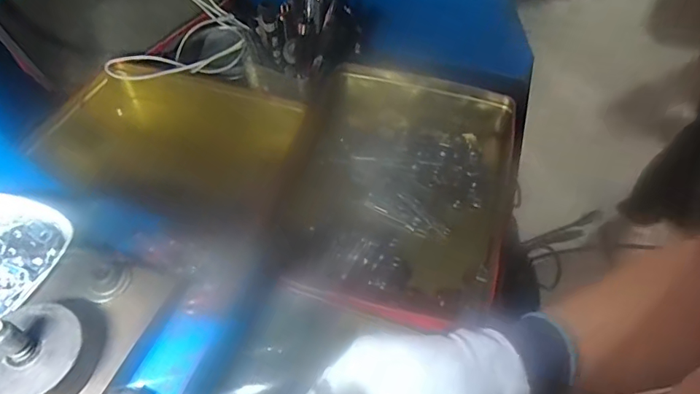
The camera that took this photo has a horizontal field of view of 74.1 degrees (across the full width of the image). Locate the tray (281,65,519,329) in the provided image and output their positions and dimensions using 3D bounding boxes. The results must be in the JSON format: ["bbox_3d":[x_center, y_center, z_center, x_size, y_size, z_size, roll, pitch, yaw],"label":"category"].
[{"bbox_3d":[0.054,-0.023,0.507,0.240,0.074,0.278,16,51,10],"label":"tray"}]

